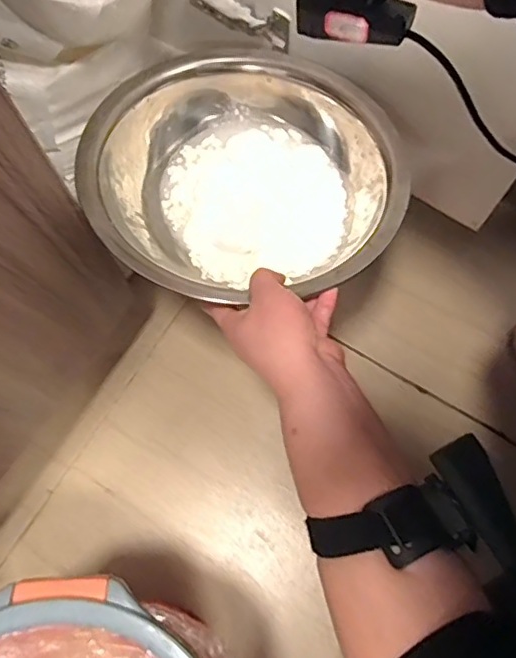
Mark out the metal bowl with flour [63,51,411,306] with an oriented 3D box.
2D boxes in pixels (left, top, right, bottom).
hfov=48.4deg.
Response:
[{"bbox_3d":[-0.010,-0.138,0.518,0.258,0.101,0.249,-15,73,-4],"label":"metal bowl with flour"}]

